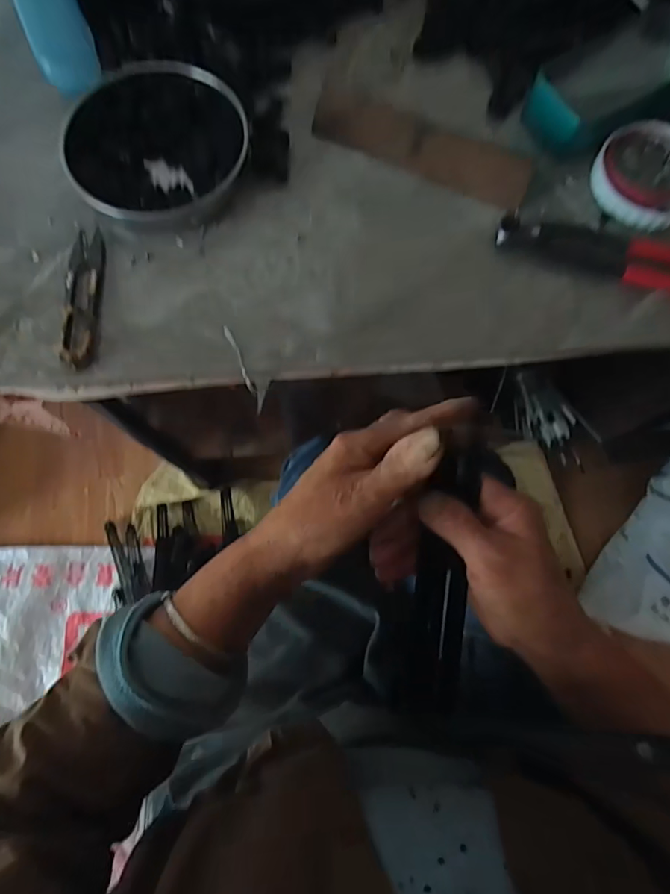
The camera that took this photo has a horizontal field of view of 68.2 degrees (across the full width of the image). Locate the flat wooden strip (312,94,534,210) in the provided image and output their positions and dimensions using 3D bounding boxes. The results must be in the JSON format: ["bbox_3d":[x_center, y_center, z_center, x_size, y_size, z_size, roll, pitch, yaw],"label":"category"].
[{"bbox_3d":[0.068,-0.239,0.398,0.176,0.004,0.038,22,103,4],"label":"flat wooden strip"}]

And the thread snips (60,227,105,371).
[{"bbox_3d":[-0.188,-0.113,0.368,0.026,0.010,0.114,-3,76,-1],"label":"thread snips"}]

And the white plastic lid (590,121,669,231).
[{"bbox_3d":[0.257,-0.219,0.397,0.094,0.016,0.086,0,76,0],"label":"white plastic lid"}]

